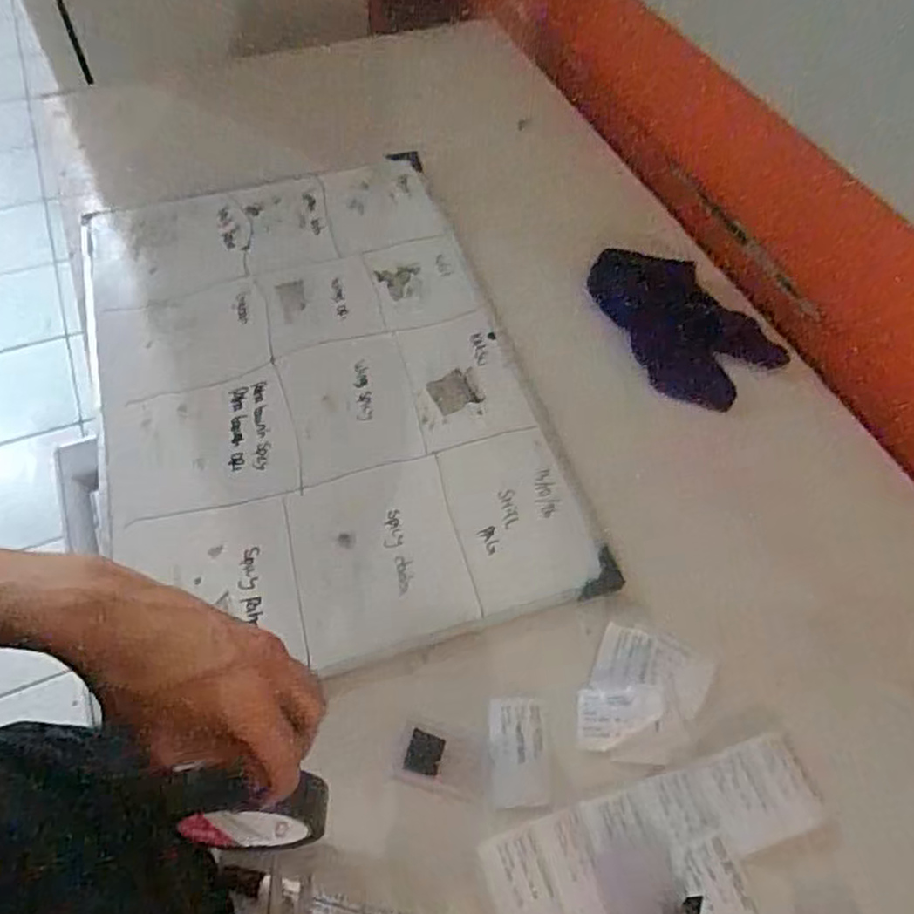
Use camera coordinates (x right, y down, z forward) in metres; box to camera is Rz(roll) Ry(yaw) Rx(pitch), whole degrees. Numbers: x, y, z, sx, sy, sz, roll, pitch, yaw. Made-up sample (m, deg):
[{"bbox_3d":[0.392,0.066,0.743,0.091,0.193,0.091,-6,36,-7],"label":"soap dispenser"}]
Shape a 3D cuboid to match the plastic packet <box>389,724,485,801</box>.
[{"bbox_3d":[-0.013,0.214,0.489,0.062,0.004,0.042,8,58,4],"label":"plastic packet"}]

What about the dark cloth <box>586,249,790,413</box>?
[{"bbox_3d":[0.228,-0.143,0.724,0.112,0.019,0.207,-37,70,7],"label":"dark cloth"}]

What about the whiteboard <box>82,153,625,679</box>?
[{"bbox_3d":[-0.143,-0.083,0.669,0.386,0.012,0.574,-15,59,-10],"label":"whiteboard"}]

